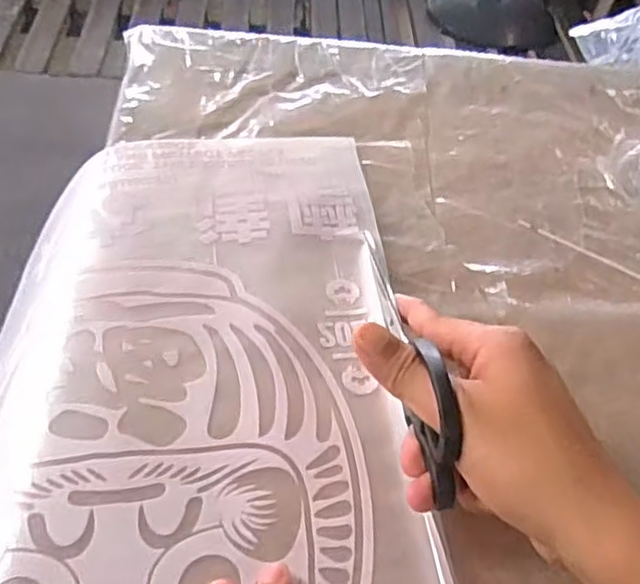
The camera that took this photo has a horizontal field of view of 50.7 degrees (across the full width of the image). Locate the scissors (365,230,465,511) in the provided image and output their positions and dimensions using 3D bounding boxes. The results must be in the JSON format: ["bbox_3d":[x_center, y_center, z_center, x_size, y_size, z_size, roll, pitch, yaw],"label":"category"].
[{"bbox_3d":[0.044,0.020,0.347,0.012,0.056,0.181,-2,37,-8],"label":"scissors"}]

